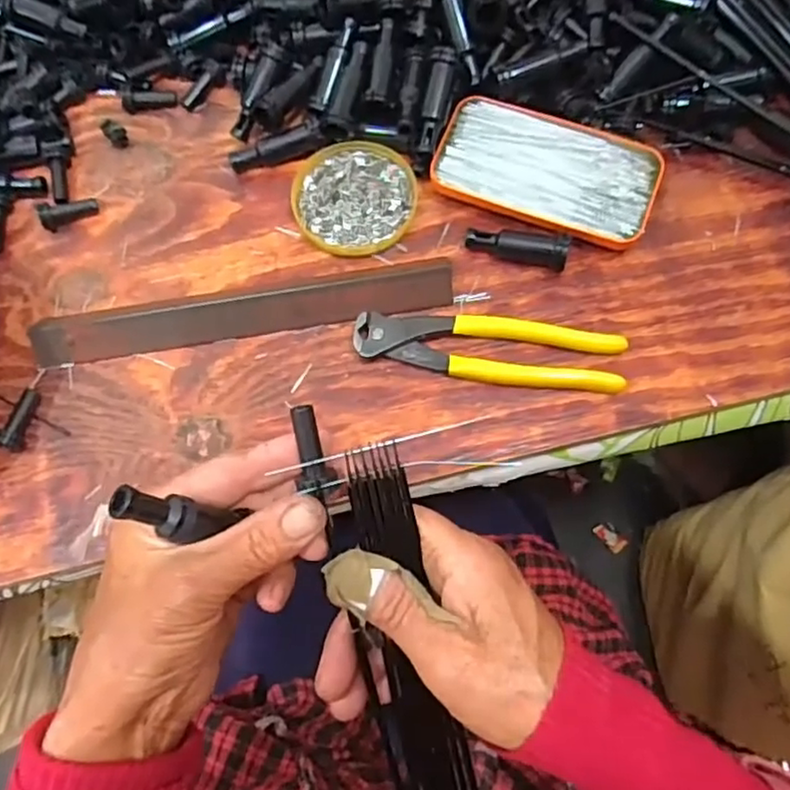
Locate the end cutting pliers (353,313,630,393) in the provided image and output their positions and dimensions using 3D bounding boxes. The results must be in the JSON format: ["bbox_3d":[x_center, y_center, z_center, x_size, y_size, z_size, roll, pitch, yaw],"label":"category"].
[{"bbox_3d":[0.058,-0.028,0.409,0.164,0.014,0.040,6,72,4],"label":"end cutting pliers"}]

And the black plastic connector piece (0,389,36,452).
[{"bbox_3d":[-0.229,0.015,0.403,0.012,0.016,0.039,14,72,6],"label":"black plastic connector piece"}]

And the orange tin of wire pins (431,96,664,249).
[{"bbox_3d":[0.101,-0.149,0.444,0.142,0.018,0.086,19,73,8],"label":"orange tin of wire pins"}]

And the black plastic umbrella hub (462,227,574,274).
[{"bbox_3d":[0.080,-0.100,0.426,0.065,0.023,0.019,18,73,8],"label":"black plastic umbrella hub"}]

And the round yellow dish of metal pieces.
[{"bbox_3d":[-0.027,-0.135,0.450,0.081,0.006,0.085,-1,71,2],"label":"round yellow dish of metal pieces"}]

